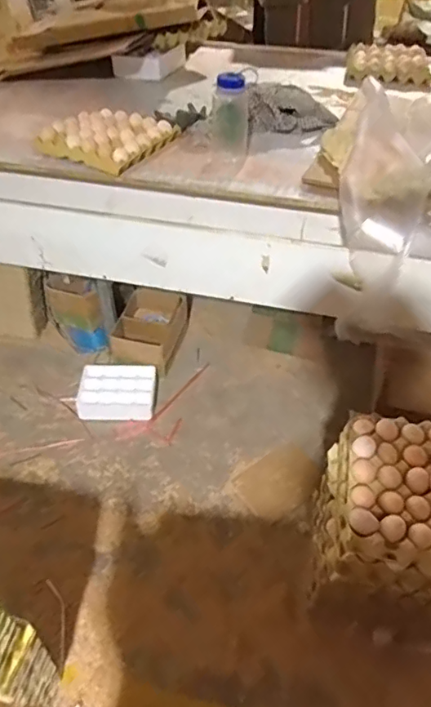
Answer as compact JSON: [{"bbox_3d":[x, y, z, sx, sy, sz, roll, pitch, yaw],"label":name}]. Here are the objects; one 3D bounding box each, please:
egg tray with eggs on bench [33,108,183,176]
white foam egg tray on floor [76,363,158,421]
[{"bbox_3d":[-0.294,-0.581,1.398,0.290,0.058,0.264,19,48,18],"label":"egg tray with eggs on bench"},{"bbox_3d":[-0.325,0.126,1.739,0.248,0.039,0.204,3,63,-7],"label":"white foam egg tray on floor"}]

